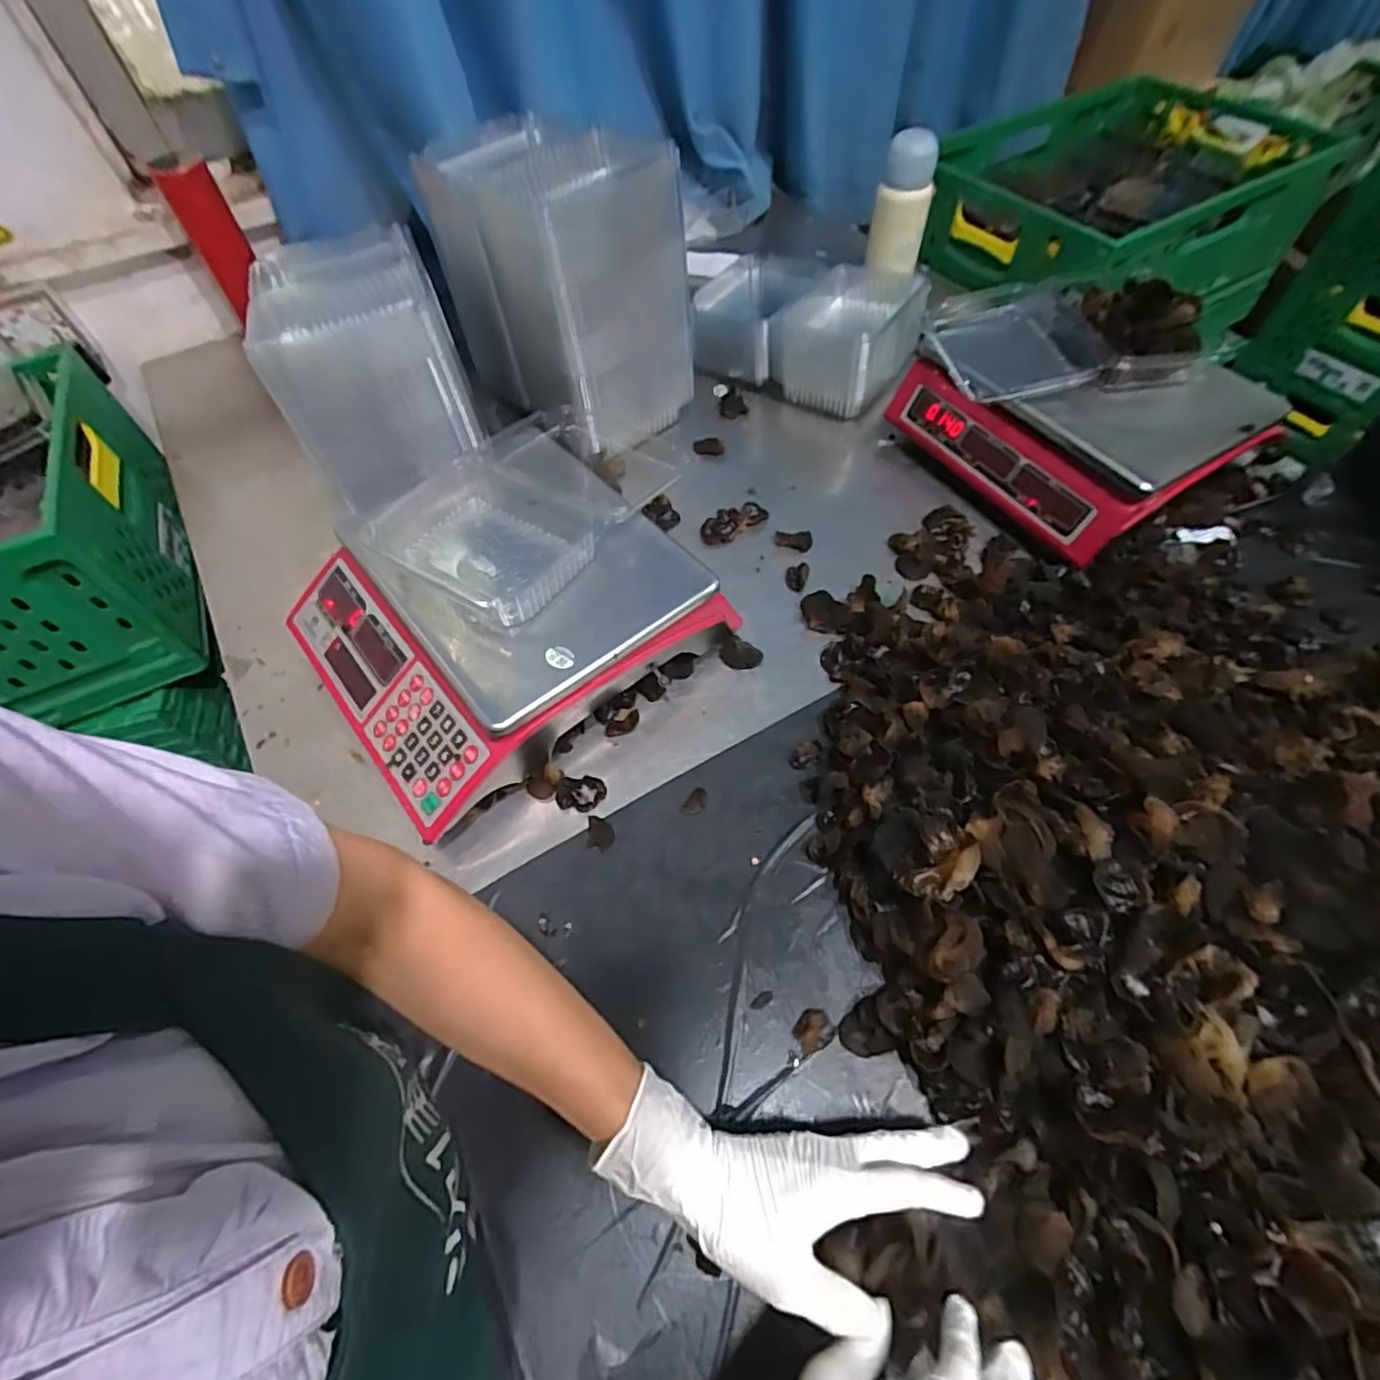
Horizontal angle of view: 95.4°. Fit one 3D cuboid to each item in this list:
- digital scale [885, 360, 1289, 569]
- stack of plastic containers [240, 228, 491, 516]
[{"bbox_3d":[0.408,-0.294,0.696,0.221,0.113,0.304,-28,60,-15],"label":"digital scale"},{"bbox_3d":[-0.359,-0.379,0.706,0.178,0.141,0.310,-21,58,-10],"label":"stack of plastic containers"}]

